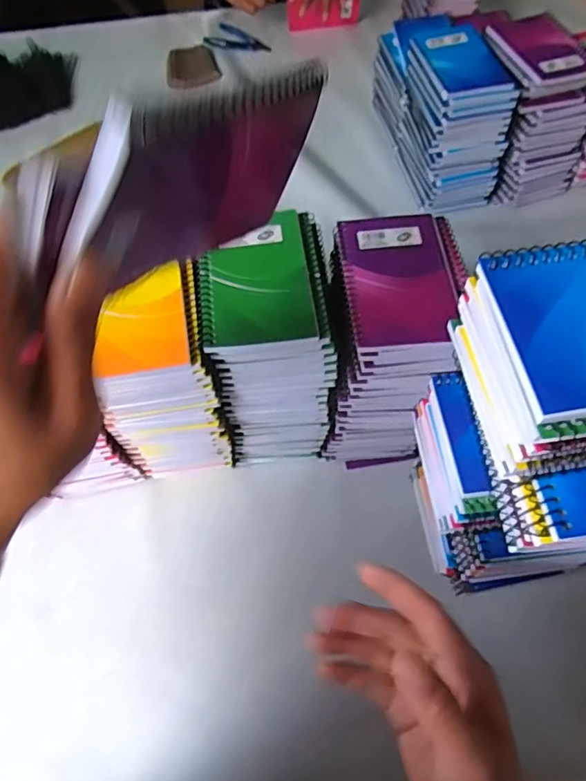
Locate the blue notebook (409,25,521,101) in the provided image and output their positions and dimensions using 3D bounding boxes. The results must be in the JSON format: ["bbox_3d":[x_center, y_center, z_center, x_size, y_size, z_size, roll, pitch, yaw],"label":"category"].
[{"bbox_3d":[0.203,-0.395,0.638,0.093,0.011,0.131,-11,62,-3],"label":"blue notebook"}]

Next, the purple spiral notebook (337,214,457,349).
[{"bbox_3d":[0.081,-0.090,0.415,0.080,0.009,0.130,-4,62,1],"label":"purple spiral notebook"}]

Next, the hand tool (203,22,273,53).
[{"bbox_3d":[-0.095,-0.639,0.970,0.119,0.014,0.062,17,64,12],"label":"hand tool"}]

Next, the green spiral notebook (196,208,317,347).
[{"bbox_3d":[-0.029,-0.085,0.405,0.081,0.013,0.116,-7,62,-1],"label":"green spiral notebook"}]

